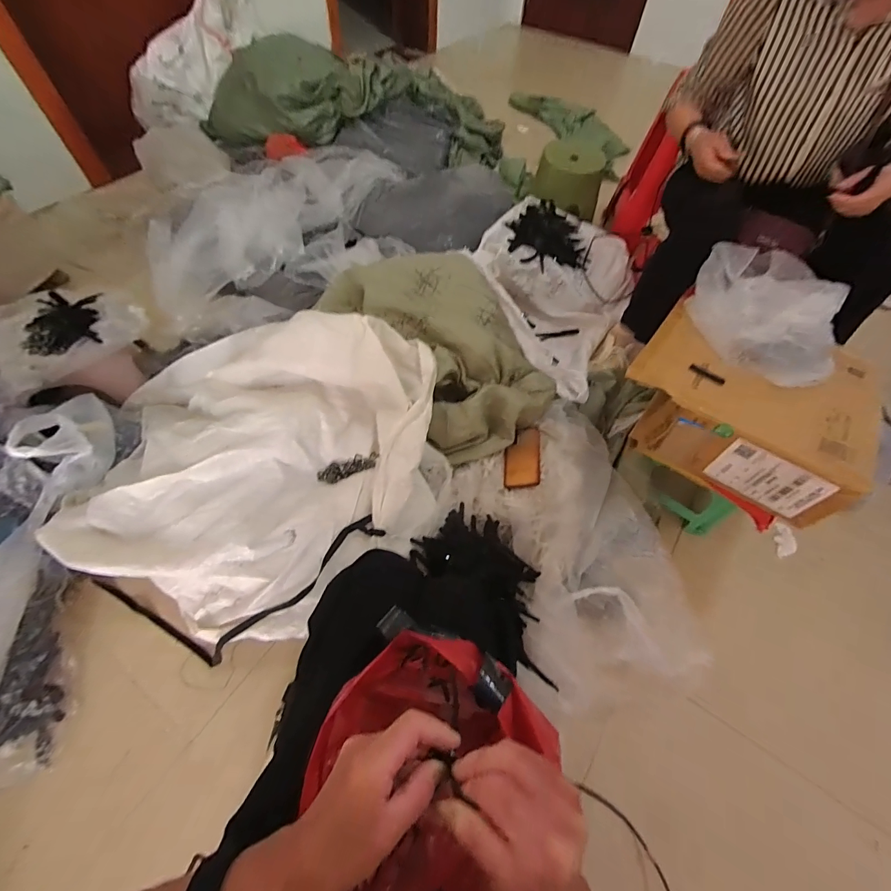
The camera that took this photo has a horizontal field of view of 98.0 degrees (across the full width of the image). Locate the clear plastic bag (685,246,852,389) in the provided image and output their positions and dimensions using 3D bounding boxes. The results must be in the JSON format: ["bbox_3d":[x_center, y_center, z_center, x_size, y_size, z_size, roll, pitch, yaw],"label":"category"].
[{"bbox_3d":[0.613,-0.260,0.725,0.198,0.106,0.302,-7,60,-7],"label":"clear plastic bag"}]

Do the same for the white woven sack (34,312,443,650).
[{"bbox_3d":[-0.312,0.027,0.744,0.578,0.202,0.582,15,60,6],"label":"white woven sack"}]

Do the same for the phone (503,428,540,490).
[{"bbox_3d":[0.172,0.025,0.862,0.076,0.010,0.159,-6,46,21],"label":"phone"}]

